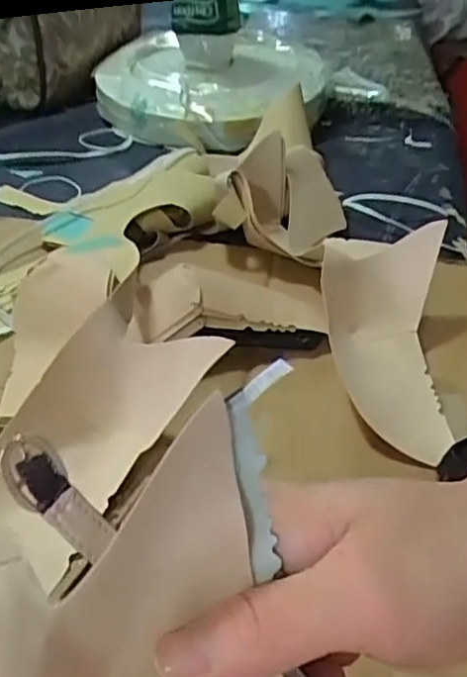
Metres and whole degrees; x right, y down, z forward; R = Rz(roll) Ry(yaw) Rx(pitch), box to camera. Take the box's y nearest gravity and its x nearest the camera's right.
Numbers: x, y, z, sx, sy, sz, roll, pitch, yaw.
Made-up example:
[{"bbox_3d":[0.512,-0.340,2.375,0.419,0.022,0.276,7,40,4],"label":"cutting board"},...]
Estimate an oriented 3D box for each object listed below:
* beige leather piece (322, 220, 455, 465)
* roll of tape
[{"bbox_3d":[0.088,0.002,0.370,0.068,0.032,0.146,2,57,-1],"label":"beige leather piece"},{"bbox_3d":[-0.035,-0.261,0.681,0.232,0.064,0.232,1,39,-1],"label":"roll of tape"}]

